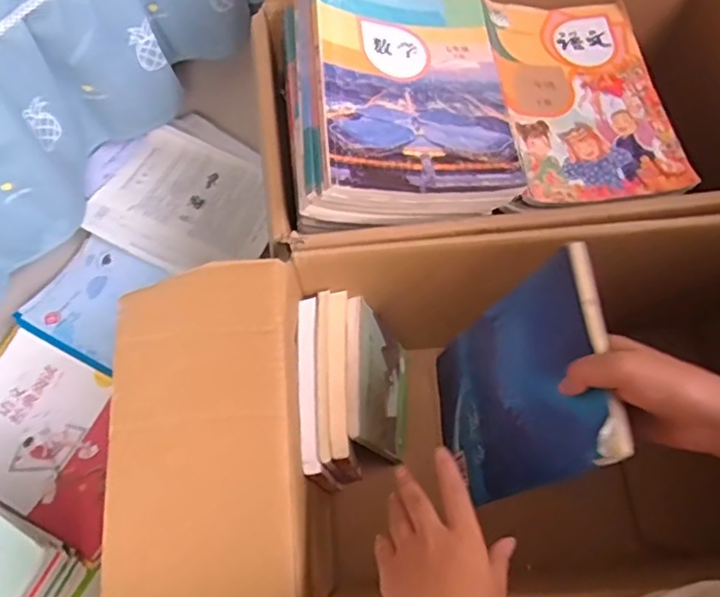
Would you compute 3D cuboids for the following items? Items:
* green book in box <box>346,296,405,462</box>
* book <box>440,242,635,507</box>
[{"bbox_3d":[0.023,0.098,0.679,0.011,0.194,0.151,-5,65,17],"label":"green book in box"},{"bbox_3d":[0.124,0.070,0.485,0.021,0.207,0.163,9,61,-20],"label":"book"}]

